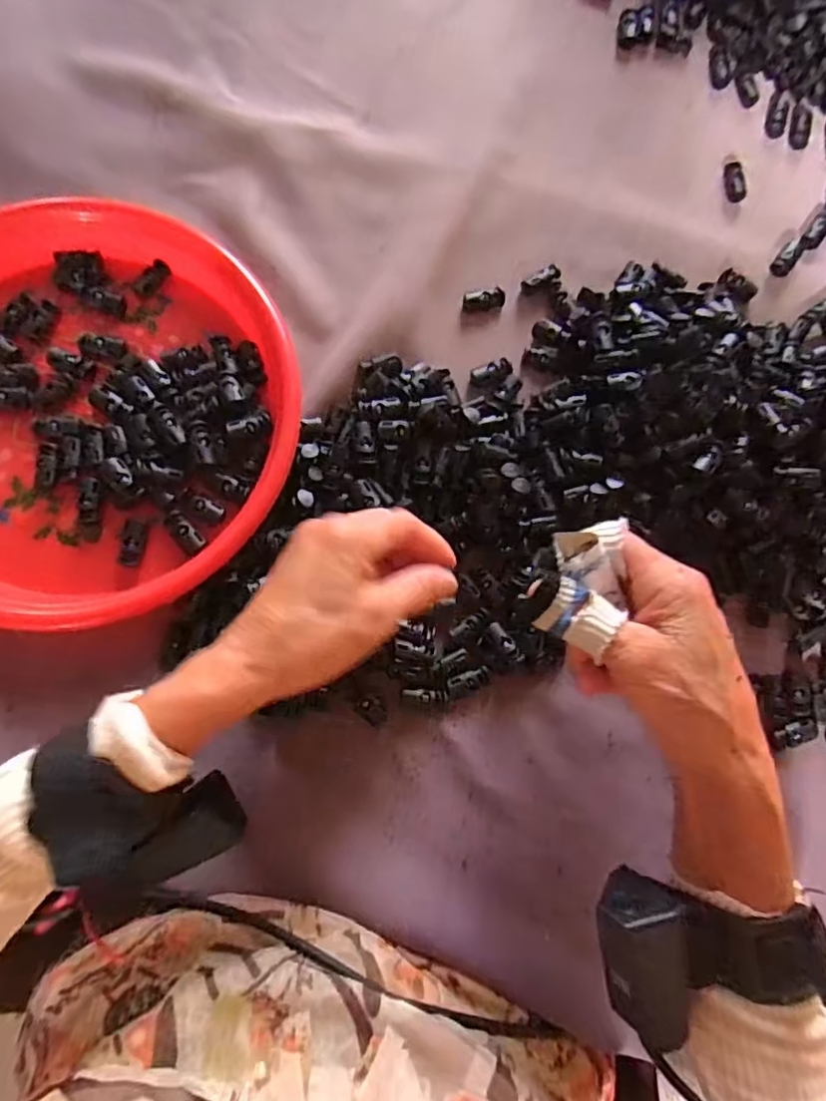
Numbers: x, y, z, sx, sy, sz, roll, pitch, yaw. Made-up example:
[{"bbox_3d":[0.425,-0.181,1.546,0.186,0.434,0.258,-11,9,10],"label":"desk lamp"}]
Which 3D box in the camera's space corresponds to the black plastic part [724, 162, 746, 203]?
[{"bbox_3d":[0.238,-0.272,0.426,0.015,0.004,0.033,-7,82,-5],"label":"black plastic part"}]

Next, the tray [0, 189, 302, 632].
[{"bbox_3d":[-0.197,-0.086,0.344,0.244,0.035,0.254,1,81,-4],"label":"tray"}]

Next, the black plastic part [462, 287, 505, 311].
[{"bbox_3d":[0.048,-0.171,0.392,0.028,0.006,0.013,-7,82,-5],"label":"black plastic part"}]

